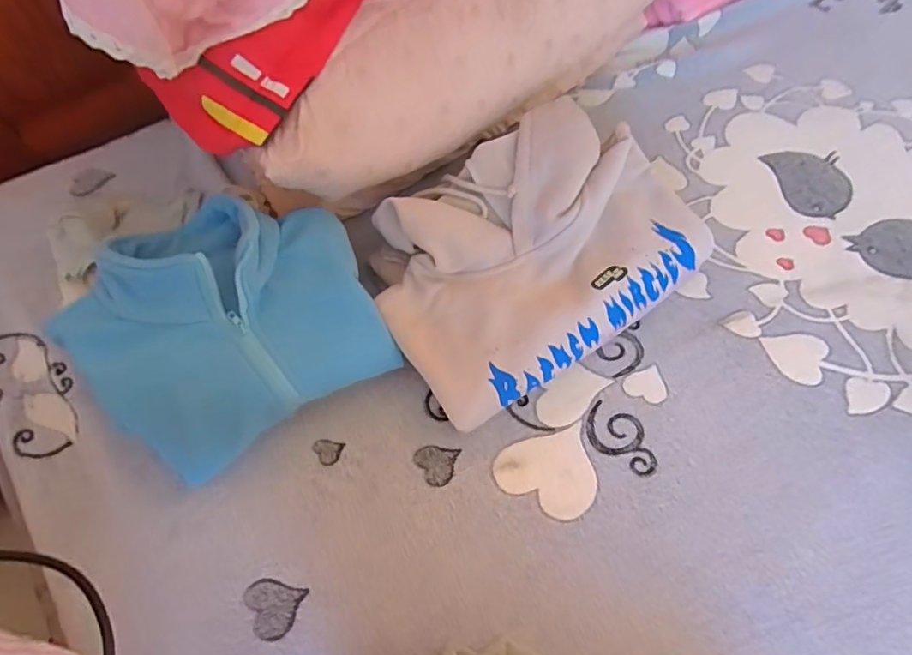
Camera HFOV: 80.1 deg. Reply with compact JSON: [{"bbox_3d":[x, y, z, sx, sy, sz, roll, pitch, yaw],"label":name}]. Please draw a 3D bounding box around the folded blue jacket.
[{"bbox_3d":[-0.238,-0.011,0.570,0.281,0.149,0.232,-29,64,-11],"label":"folded blue jacket"}]

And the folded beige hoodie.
[{"bbox_3d":[0.083,-0.095,0.612,0.364,0.122,0.263,-31,65,-12],"label":"folded beige hoodie"}]

